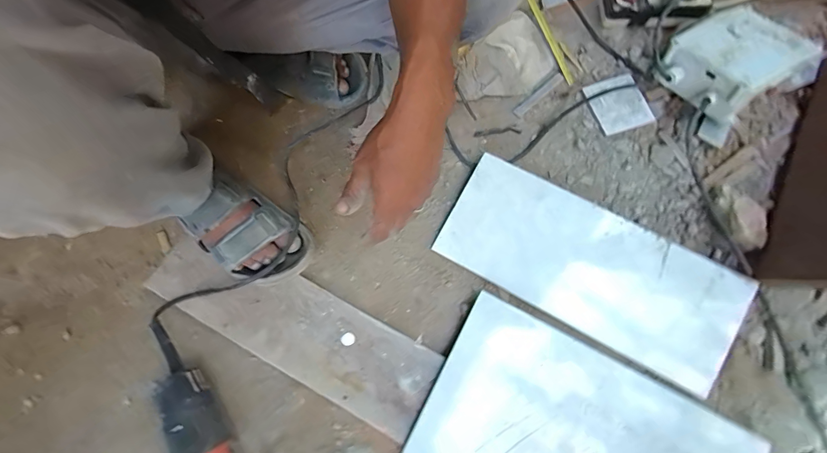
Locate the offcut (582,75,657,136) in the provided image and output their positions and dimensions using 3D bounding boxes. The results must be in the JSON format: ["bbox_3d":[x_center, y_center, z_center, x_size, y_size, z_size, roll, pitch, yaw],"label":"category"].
[{"bbox_3d":[0.322,-0.194,0.588,0.079,0.013,0.091,-18,76,-4],"label":"offcut"}]

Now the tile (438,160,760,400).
[{"bbox_3d":[0.235,0.053,0.513,0.390,0.011,0.165,29,86,10],"label":"tile"}]

